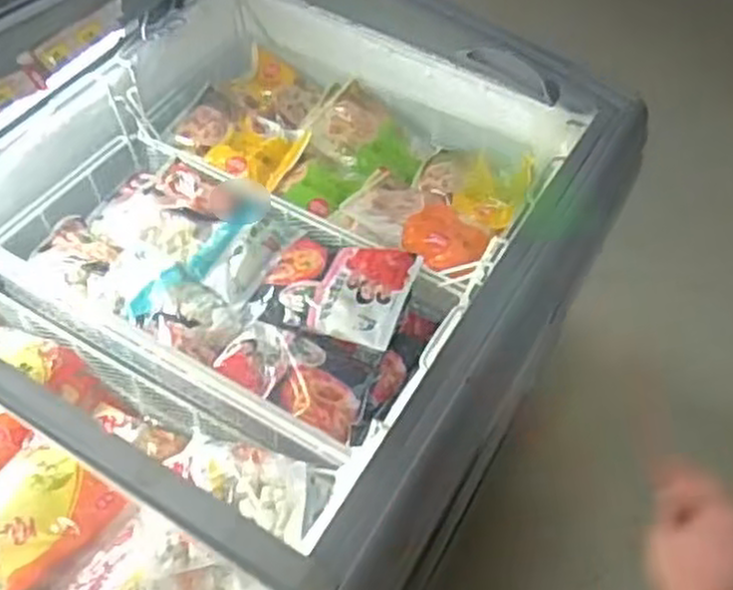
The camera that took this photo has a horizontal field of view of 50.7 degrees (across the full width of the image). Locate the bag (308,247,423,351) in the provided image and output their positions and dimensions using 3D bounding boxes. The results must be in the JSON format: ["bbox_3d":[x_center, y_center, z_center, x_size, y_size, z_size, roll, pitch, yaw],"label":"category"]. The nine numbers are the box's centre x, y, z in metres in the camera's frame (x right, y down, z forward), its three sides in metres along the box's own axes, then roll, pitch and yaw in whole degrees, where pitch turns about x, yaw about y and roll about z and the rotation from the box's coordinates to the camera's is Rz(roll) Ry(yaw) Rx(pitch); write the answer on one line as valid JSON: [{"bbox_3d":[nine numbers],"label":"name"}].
[{"bbox_3d":[-0.003,-0.006,1.080,0.117,0.023,0.152,18,54,9],"label":"bag"}]

